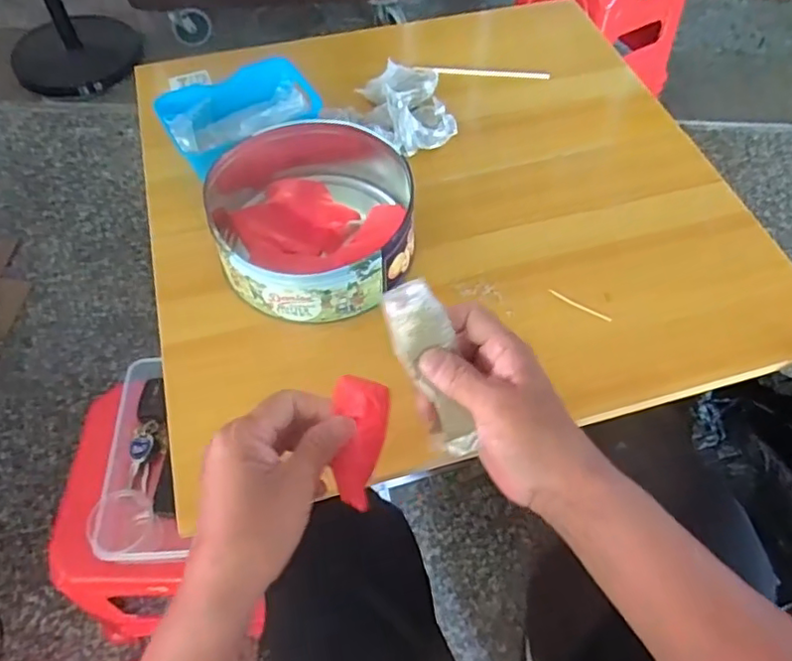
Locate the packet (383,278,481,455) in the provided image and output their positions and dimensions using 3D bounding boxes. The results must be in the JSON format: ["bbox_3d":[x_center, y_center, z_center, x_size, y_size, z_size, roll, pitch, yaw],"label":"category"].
[{"bbox_3d":[0.022,0.025,0.368,0.032,0.116,0.020,-12,22,19],"label":"packet"}]

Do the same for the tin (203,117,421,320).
[{"bbox_3d":[-0.075,-0.098,0.572,0.185,0.072,0.198,-16,59,-11],"label":"tin"}]

